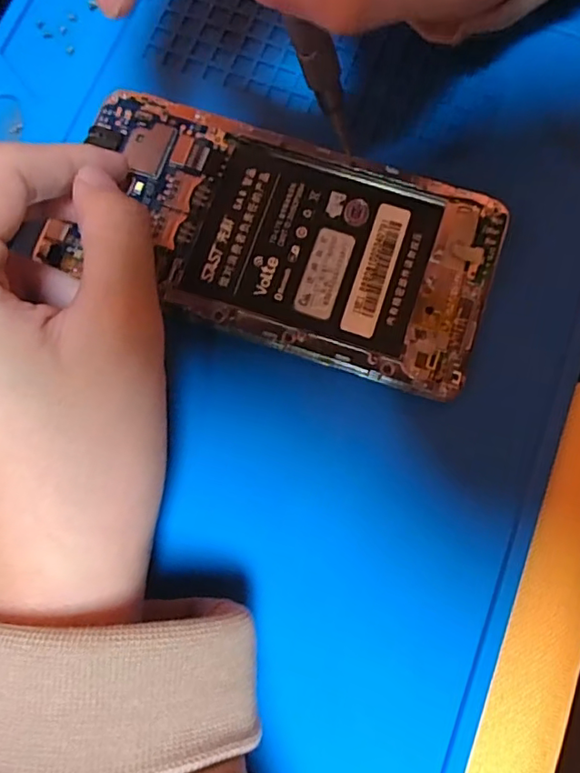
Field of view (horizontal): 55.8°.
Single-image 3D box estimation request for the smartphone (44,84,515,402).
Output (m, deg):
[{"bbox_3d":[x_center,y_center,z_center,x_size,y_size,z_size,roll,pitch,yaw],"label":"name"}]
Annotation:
[{"bbox_3d":[-0.003,-0.048,0.176,0.134,0.005,0.068,17,79,3],"label":"smartphone"}]

